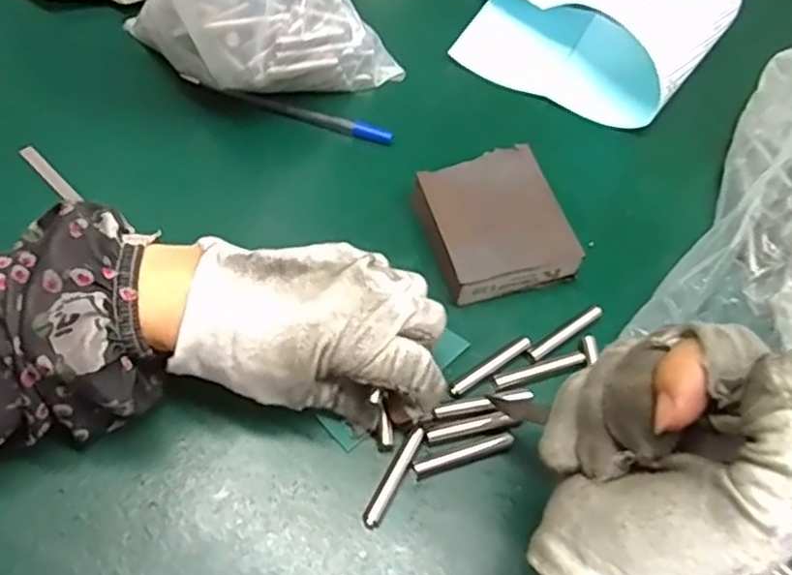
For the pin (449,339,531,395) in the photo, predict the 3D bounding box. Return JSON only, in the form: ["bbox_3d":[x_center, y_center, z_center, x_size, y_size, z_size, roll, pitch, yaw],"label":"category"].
[{"bbox_3d":[0.047,0.039,0.341,0.048,0.004,0.006,-30,64,-21],"label":"pin"}]

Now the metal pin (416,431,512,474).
[{"bbox_3d":[0.031,0.075,0.316,0.047,0.006,0.007,-14,59,-13],"label":"metal pin"}]

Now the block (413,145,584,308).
[{"bbox_3d":[0.050,-0.035,0.375,0.074,0.025,0.078,-14,59,-13],"label":"block"}]

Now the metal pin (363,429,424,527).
[{"bbox_3d":[-0.001,0.085,0.310,0.008,0.007,0.047,25,59,12],"label":"metal pin"}]

